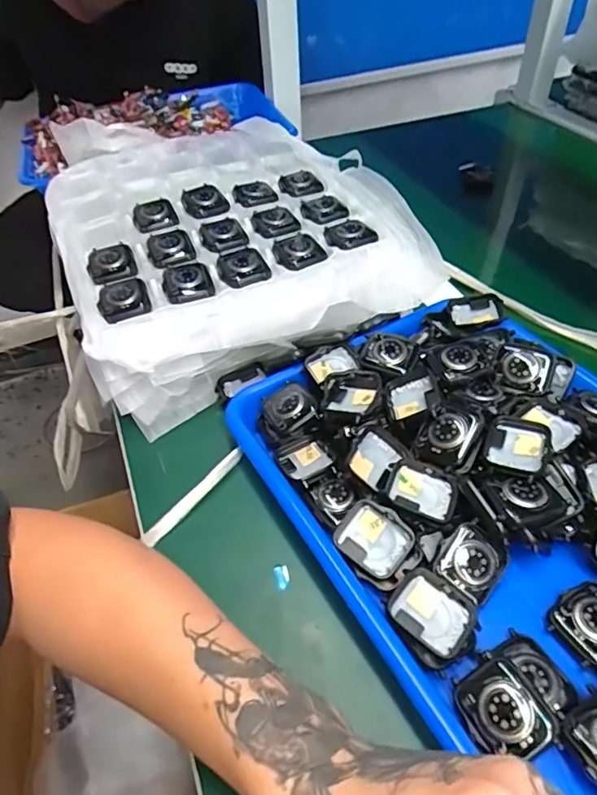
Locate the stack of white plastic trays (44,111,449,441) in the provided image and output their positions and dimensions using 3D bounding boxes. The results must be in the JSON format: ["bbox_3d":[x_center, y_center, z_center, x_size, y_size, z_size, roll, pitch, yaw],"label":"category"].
[{"bbox_3d":[-0.088,-0.180,0.556,0.303,0.086,0.421,-20,48,-14],"label":"stack of white plastic trays"}]

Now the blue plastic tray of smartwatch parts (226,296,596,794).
[{"bbox_3d":[0.126,0.059,0.341,0.239,0.047,0.333,-27,50,-20],"label":"blue plastic tray of smartwatch parts"}]

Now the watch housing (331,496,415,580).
[{"bbox_3d":[0.047,0.087,0.326,0.043,0.010,0.037,35,73,23],"label":"watch housing"}]

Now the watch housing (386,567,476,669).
[{"bbox_3d":[0.075,0.120,0.294,0.038,0.010,0.046,-31,51,-23],"label":"watch housing"}]

